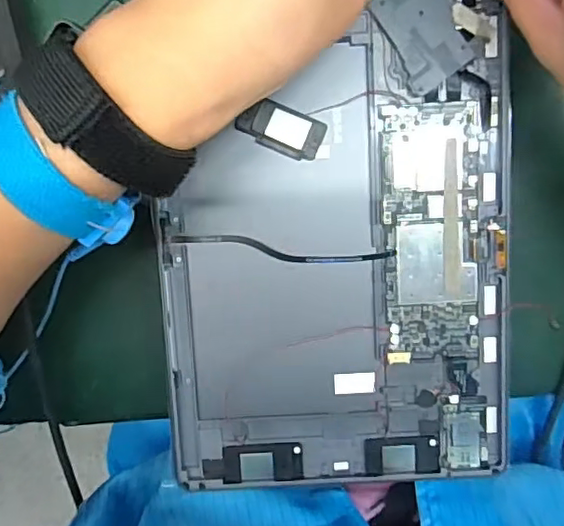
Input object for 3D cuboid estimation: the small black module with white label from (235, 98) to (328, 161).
[{"bbox_3d":[0.000,-0.063,0.277,0.039,0.005,0.021,22,95,-5],"label":"small black module with white label"}]

